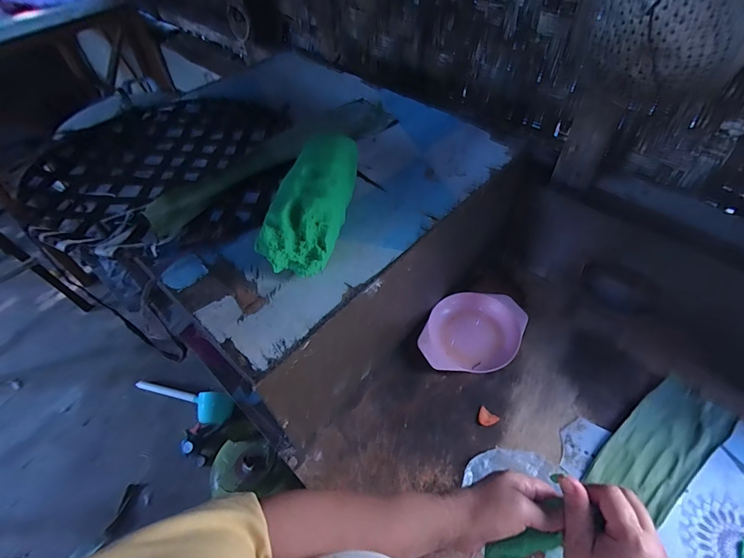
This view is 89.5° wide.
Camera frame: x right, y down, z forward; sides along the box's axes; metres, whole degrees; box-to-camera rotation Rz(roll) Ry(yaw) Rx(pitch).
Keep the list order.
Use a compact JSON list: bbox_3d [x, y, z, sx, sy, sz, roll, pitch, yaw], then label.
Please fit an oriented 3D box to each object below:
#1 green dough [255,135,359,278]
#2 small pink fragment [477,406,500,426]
[{"bbox_3d":[-0.064,-0.087,0.446,0.082,0.080,0.193,8,54,9],"label":"green dough"},{"bbox_3d":[0.172,0.208,0.559,0.030,0.004,0.025,31,60,24],"label":"small pink fragment"}]

